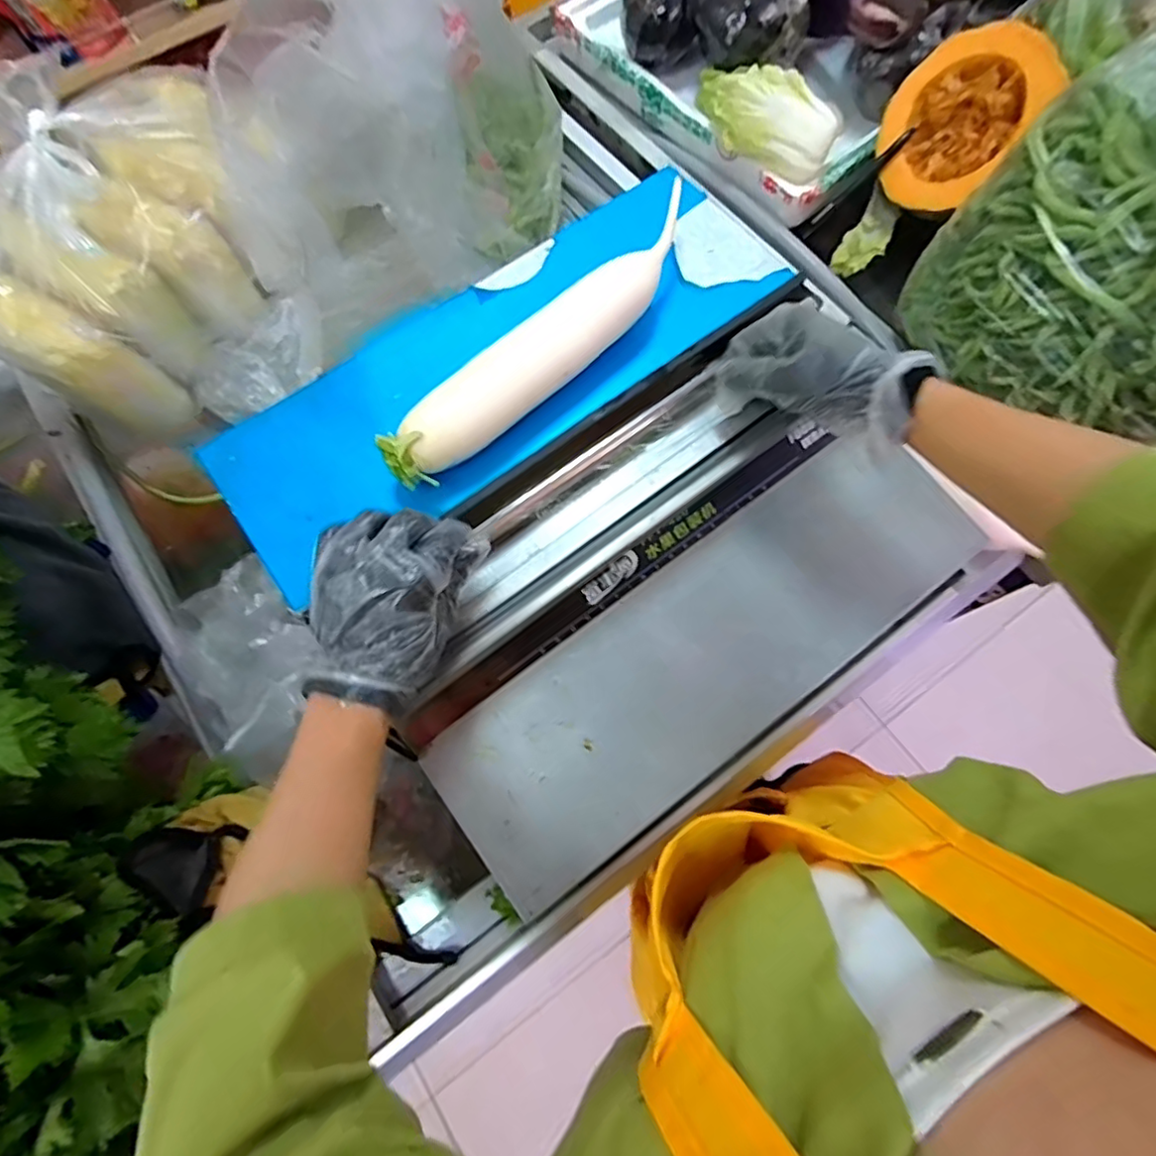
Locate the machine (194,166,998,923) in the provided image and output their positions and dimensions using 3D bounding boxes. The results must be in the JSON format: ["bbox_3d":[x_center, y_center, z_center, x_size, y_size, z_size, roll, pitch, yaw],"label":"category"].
[{"bbox_3d":[0.029,-0.066,0.488,0.482,0.100,0.427,-35,74,-9],"label":"machine"}]

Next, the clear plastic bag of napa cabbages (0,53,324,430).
[{"bbox_3d":[-0.441,-0.297,0.599,0.259,0.196,0.228,-17,72,-4],"label":"clear plastic bag of napa cabbages"}]

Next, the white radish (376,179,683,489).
[{"bbox_3d":[-0.023,-0.169,0.467,0.288,0.057,0.049,-43,76,-11],"label":"white radish"}]

